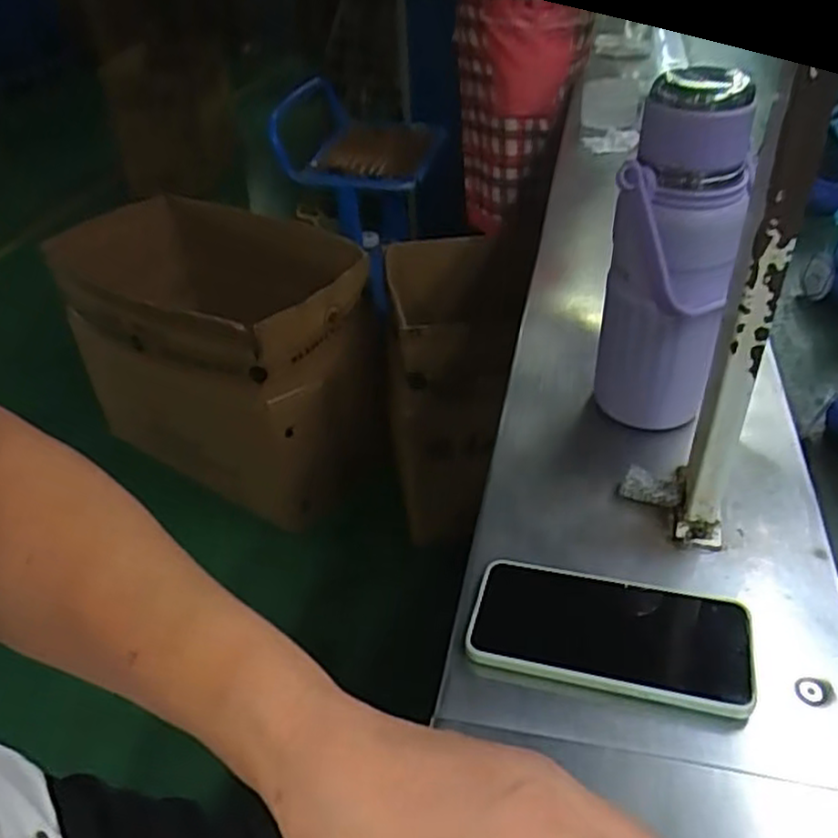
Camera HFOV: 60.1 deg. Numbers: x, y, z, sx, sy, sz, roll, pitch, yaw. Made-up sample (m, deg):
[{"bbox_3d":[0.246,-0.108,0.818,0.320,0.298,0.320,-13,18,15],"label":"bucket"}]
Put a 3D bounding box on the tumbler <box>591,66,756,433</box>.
[{"bbox_3d":[0.186,-0.103,0.550,0.087,0.285,0.085,12,38,16],"label":"tumbler"}]

